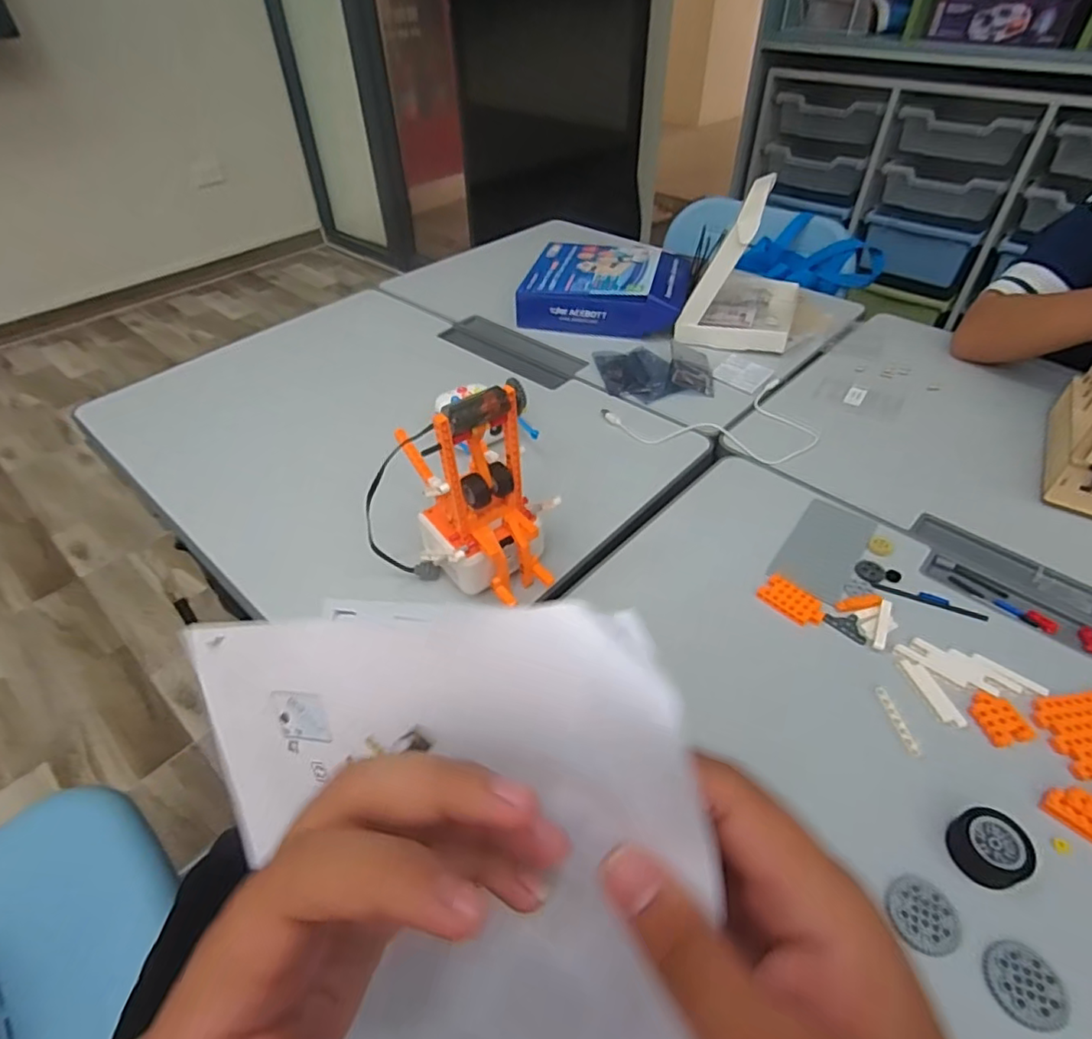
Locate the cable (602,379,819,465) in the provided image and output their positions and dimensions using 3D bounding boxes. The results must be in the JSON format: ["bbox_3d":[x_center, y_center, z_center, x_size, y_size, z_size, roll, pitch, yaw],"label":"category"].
[{"bbox_3d":[0.203,-0.109,0.709,0.239,0.006,0.141,-12,45,-11],"label":"cable"}]

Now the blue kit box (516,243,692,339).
[{"bbox_3d":[0.099,-0.371,0.955,0.248,0.069,0.234,11,45,12],"label":"blue kit box"}]

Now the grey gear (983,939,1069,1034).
[{"bbox_3d":[0.270,0.261,0.335,0.038,0.010,0.038,32,53,30],"label":"grey gear"}]

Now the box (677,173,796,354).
[{"bbox_3d":[0.295,-0.365,0.855,0.153,0.180,0.210,16,46,17],"label":"box"}]

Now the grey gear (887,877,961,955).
[{"bbox_3d":[0.230,0.240,0.362,0.038,0.010,0.039,-1,44,1],"label":"grey gear"}]

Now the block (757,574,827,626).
[{"bbox_3d":[0.220,0.073,0.530,0.036,0.004,0.056,-33,52,-29],"label":"block"}]

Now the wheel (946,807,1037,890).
[{"bbox_3d":[0.283,0.207,0.378,0.042,0.018,0.041,-1,44,1],"label":"wheel"}]

